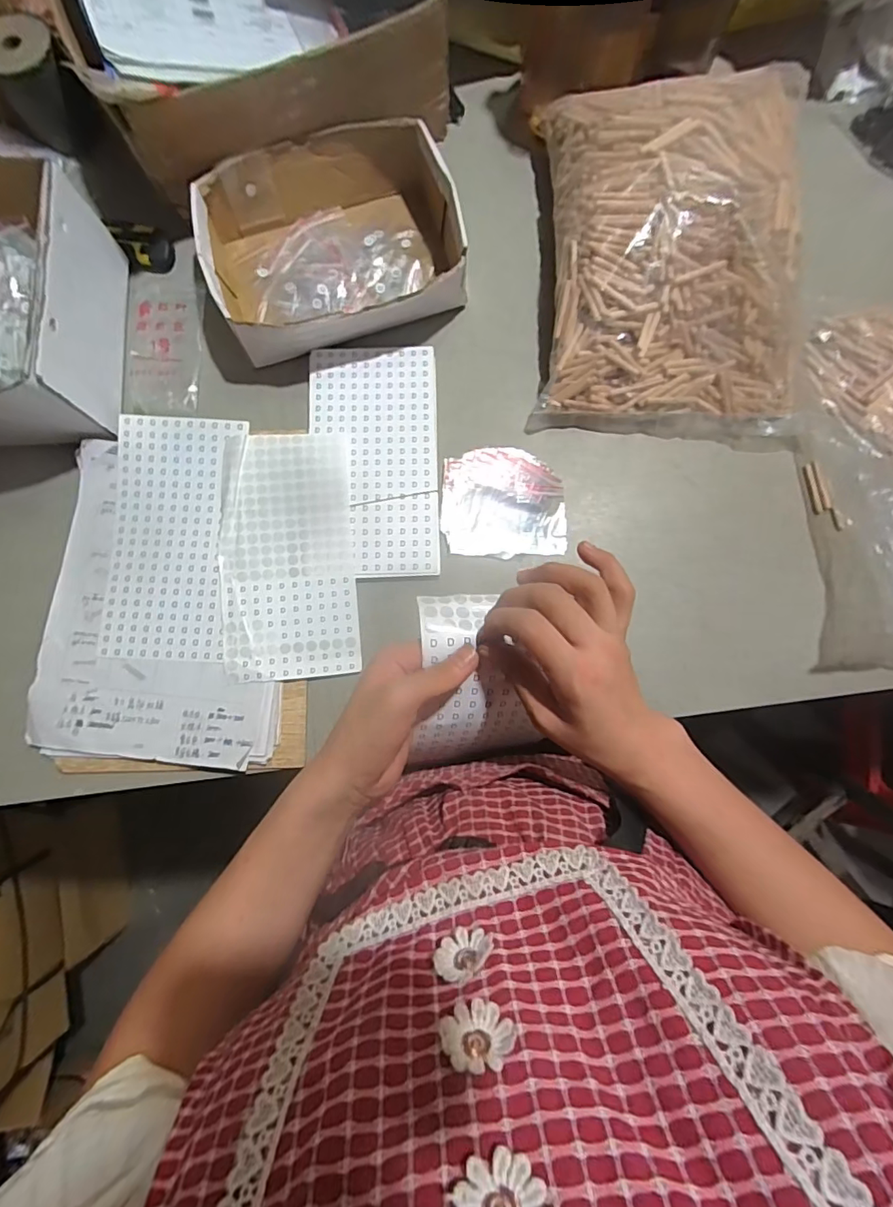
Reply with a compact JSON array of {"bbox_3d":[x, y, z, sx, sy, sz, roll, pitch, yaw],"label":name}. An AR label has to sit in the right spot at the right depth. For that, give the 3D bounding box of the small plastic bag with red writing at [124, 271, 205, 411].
[{"bbox_3d":[-0.289,-0.267,0.512,0.076,0.013,0.148,-1,81,0],"label":"small plastic bag with red writing"}]

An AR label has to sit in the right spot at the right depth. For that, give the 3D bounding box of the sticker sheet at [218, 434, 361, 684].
[{"bbox_3d":[-0.149,-0.046,0.473,0.122,0.007,0.227,-4,86,-6],"label":"sticker sheet"}]

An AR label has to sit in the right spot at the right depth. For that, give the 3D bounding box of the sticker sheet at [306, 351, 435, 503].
[{"bbox_3d":[-0.072,-0.180,0.500,0.124,0.004,0.158,-1,81,-2],"label":"sticker sheet"}]

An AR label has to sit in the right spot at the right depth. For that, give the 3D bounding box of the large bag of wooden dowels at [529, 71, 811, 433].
[{"bbox_3d":[0.223,-0.341,0.481,0.256,0.095,0.333,3,81,1],"label":"large bag of wooden dowels"}]

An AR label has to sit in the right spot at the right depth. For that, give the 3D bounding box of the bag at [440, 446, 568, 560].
[{"bbox_3d":[0.056,-0.099,0.488,0.118,0.012,0.106,-3,81,0],"label":"bag"}]

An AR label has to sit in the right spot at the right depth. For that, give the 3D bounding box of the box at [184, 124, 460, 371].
[{"bbox_3d":[-0.111,-0.353,0.501,0.243,0.060,0.200,-22,82,-3],"label":"box"}]

